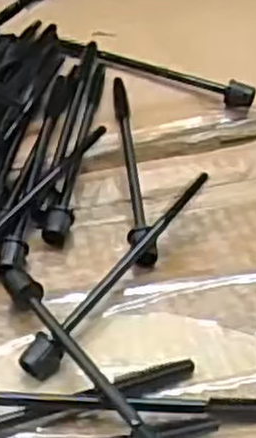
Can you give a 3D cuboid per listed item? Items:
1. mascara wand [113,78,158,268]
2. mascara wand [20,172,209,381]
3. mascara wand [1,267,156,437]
[{"bbox_3d":[0.000,-0.020,0.315,0.009,0.015,0.101,-4,43,-6],"label":"mascara wand"},{"bbox_3d":[0.002,0.012,0.279,0.009,0.016,0.116,25,48,23],"label":"mascara wand"},{"bbox_3d":[-0.011,0.045,0.237,0.009,0.014,0.102,-25,49,-26],"label":"mascara wand"}]

